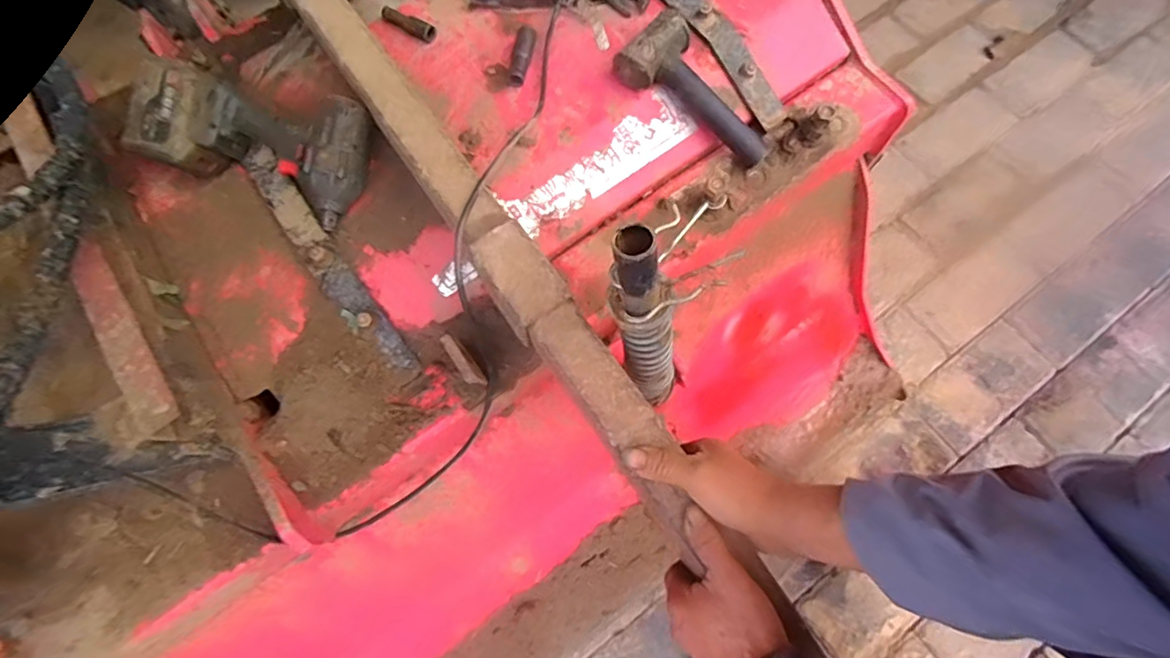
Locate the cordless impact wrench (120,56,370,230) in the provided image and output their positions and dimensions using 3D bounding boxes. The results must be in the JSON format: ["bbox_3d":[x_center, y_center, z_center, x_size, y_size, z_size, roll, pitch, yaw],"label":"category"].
[{"bbox_3d":[-0.378,-0.217,0.632,0.260,0.101,0.121,19,71,9],"label":"cordless impact wrench"}]

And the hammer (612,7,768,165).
[{"bbox_3d":[0.145,-0.294,0.679,0.216,0.051,0.095,35,73,-11],"label":"hammer"}]

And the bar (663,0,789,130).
[{"bbox_3d":[0.179,-0.386,0.724,0.048,0.031,0.268,-35,84,-10],"label":"bar"}]

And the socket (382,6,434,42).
[{"bbox_3d":[-0.234,-0.408,0.727,0.083,0.016,0.023,33,75,16],"label":"socket"}]

